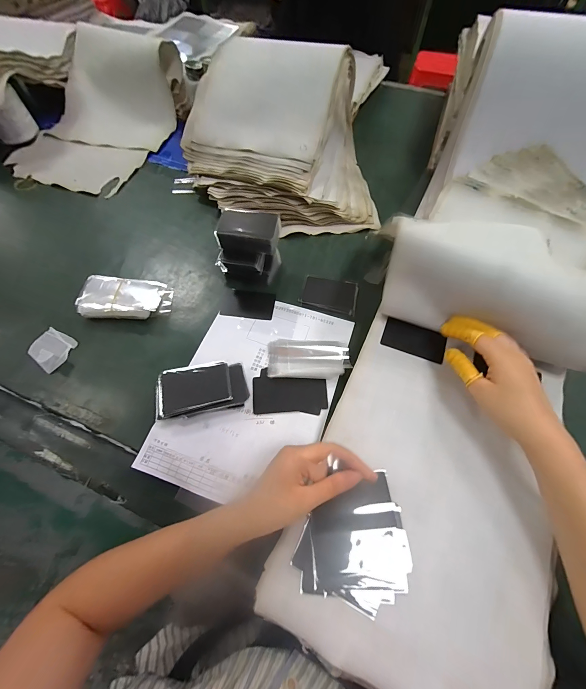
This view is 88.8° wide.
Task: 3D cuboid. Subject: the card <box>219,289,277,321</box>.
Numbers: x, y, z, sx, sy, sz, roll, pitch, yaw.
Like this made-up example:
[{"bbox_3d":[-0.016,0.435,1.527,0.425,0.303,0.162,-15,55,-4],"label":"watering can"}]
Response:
[{"bbox_3d":[-0.073,-0.066,0.490,0.085,0.004,0.052,7,61,3],"label":"card"}]

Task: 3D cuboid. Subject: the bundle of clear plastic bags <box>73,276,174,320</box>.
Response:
[{"bbox_3d":[-0.263,-0.071,0.473,0.135,0.037,0.066,3,61,1],"label":"bundle of clear plastic bags"}]

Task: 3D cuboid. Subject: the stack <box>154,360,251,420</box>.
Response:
[{"bbox_3d":[-0.121,0.060,0.406,0.115,0.026,0.069,-5,61,-4],"label":"stack"}]

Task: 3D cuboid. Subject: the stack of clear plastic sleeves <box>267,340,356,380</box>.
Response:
[{"bbox_3d":[0.023,0.019,0.437,0.116,0.009,0.064,0,61,-1],"label":"stack of clear plastic sleeves"}]

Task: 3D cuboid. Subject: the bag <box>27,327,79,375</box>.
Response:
[{"bbox_3d":[-0.354,0.002,0.433,0.061,0.014,0.053,29,64,14],"label":"bag"}]

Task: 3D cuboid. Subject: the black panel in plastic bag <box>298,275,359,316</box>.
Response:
[{"bbox_3d":[0.063,-0.085,0.501,0.090,0.005,0.065,15,62,7],"label":"black panel in plastic bag"}]

